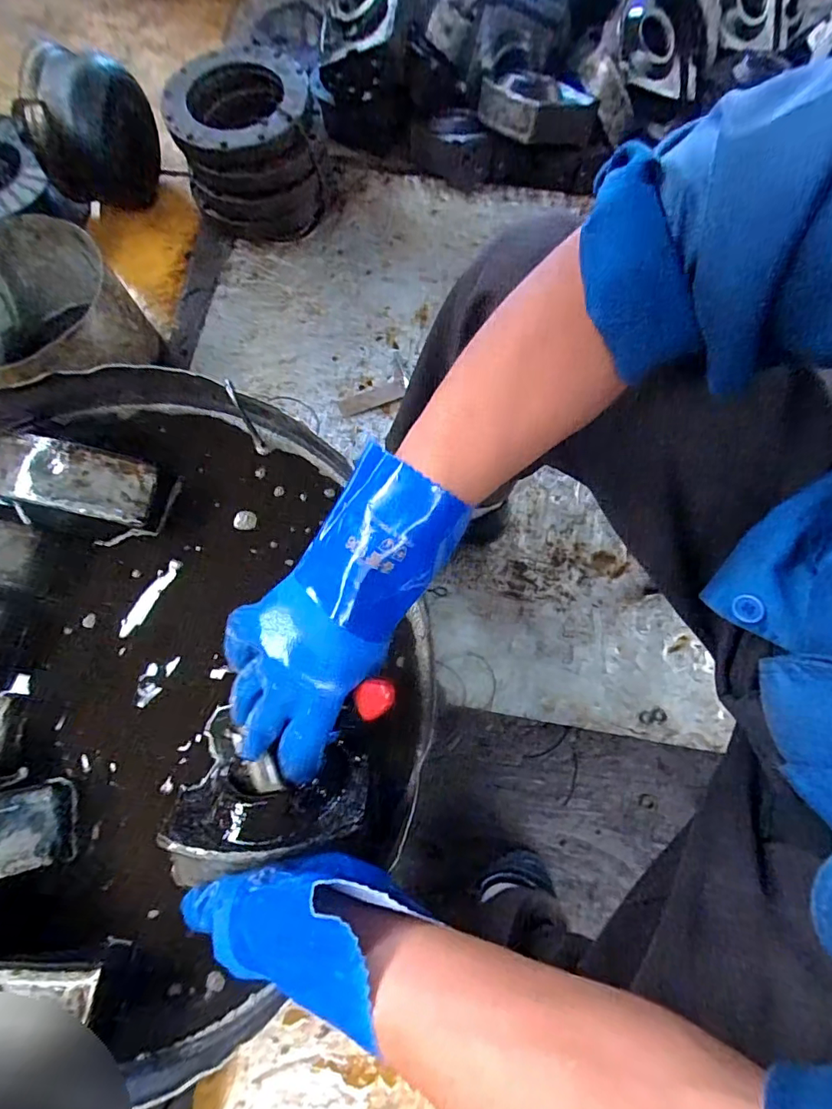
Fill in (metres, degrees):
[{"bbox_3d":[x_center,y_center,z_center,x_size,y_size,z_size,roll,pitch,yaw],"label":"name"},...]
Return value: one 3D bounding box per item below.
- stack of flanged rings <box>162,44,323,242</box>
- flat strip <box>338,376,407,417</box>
[{"bbox_3d":[-0.311,-0.773,0.966,0.256,0.174,0.275,-12,75,-5],"label":"stack of flanged rings"},{"bbox_3d":[-0.080,-0.293,0.941,0.129,0.007,0.042,-21,74,-5],"label":"flat strip"}]

